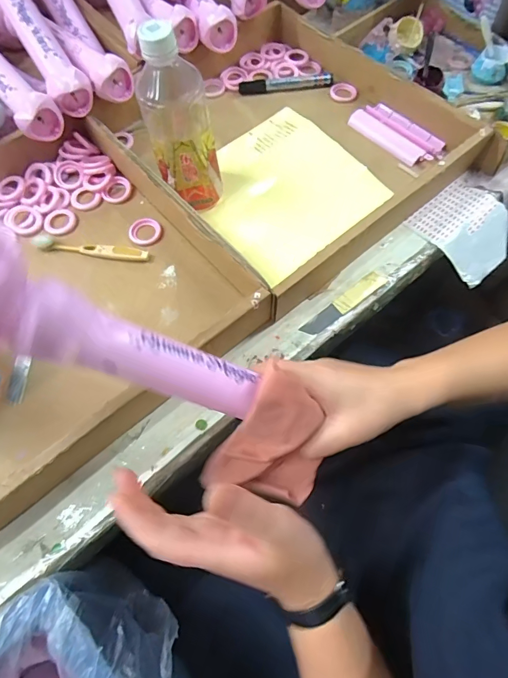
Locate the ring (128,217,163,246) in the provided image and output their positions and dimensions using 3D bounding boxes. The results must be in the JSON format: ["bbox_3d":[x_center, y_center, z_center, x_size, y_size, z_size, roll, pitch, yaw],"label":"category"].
[{"bbox_3d":[-0.128,-0.126,0.470,0.039,0.005,0.035,-27,69,-11],"label":"ring"}]

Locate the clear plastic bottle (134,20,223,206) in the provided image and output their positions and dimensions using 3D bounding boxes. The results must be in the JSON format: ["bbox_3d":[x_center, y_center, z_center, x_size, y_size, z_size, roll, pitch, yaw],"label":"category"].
[{"bbox_3d":[-0.074,-0.211,0.410,0.064,0.180,0.055,-19,67,-8],"label":"clear plastic bottle"}]

